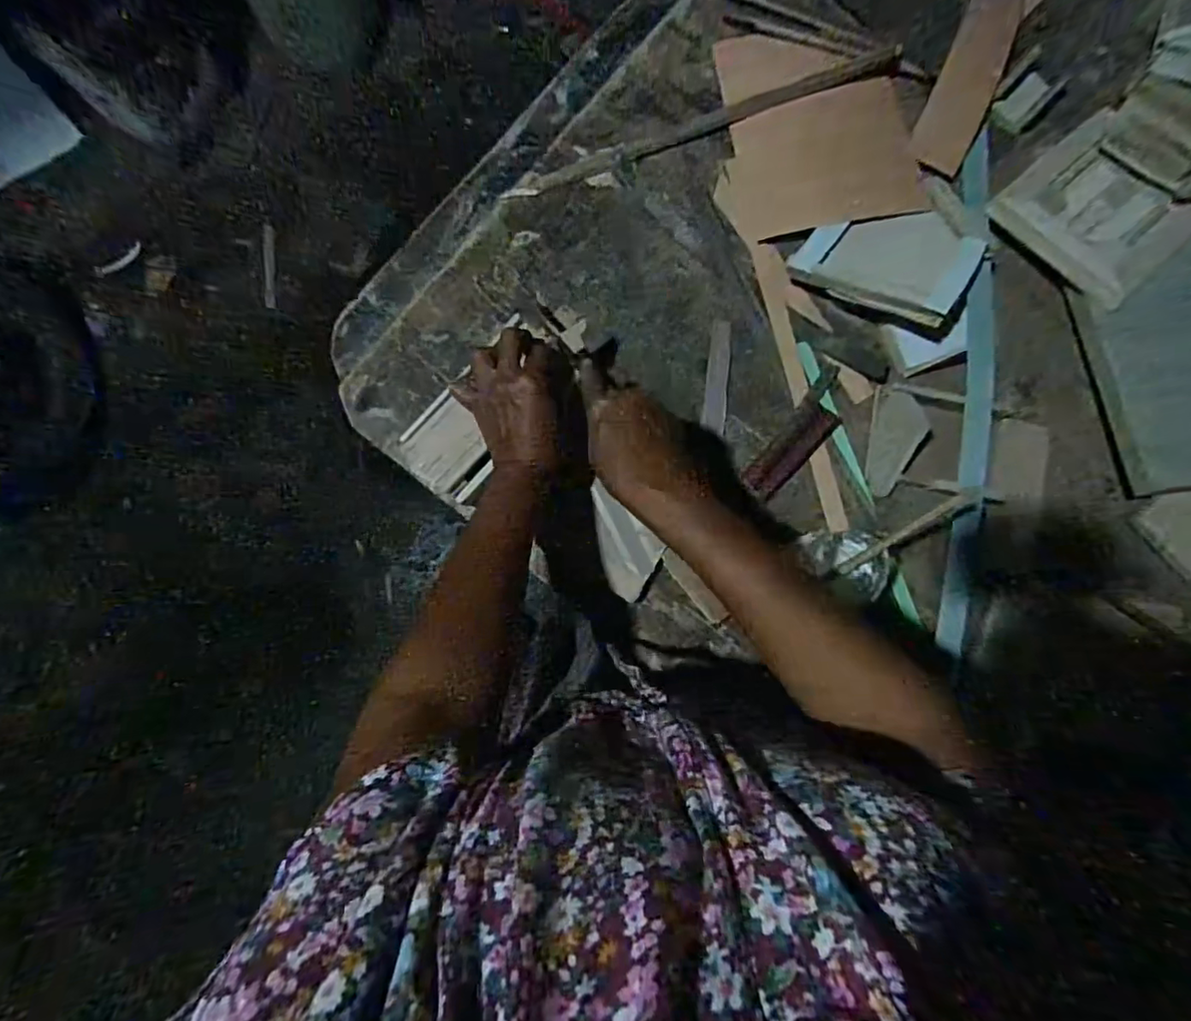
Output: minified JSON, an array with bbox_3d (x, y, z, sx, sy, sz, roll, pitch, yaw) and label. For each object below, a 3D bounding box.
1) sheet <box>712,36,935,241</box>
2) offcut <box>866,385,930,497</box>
[{"bbox_3d":[0.220,-0.382,0.575,0.180,0.018,0.206,-10,83,1],"label":"sheet"},{"bbox_3d":[0.275,-0.064,0.524,0.046,0.004,0.098,7,90,41],"label":"offcut"}]

